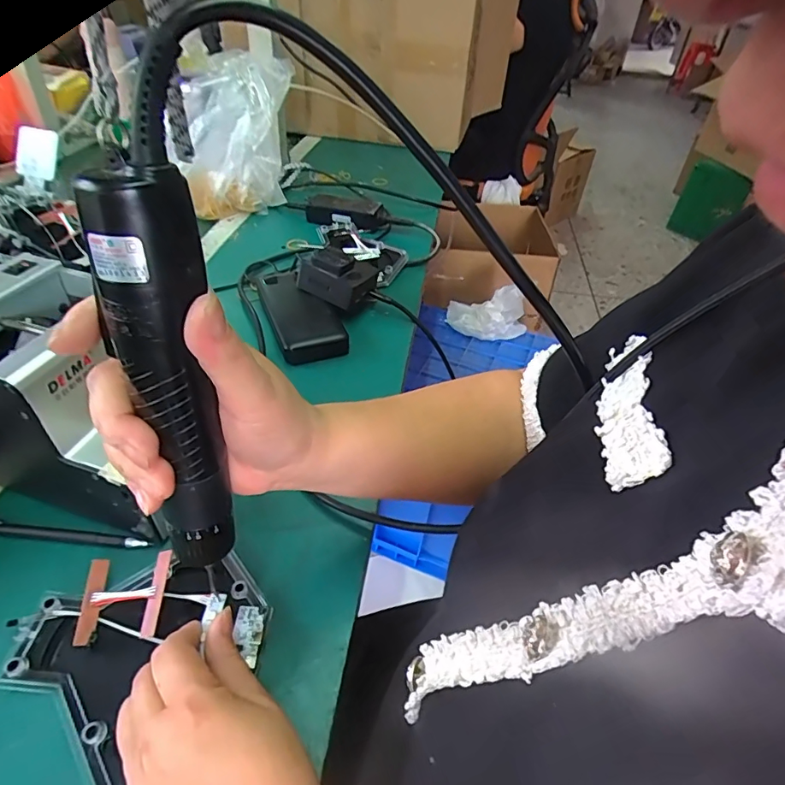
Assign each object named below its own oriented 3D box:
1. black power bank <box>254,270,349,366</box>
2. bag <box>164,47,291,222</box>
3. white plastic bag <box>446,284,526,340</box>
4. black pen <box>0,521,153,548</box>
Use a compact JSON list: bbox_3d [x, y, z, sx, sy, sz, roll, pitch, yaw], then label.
[{"bbox_3d":[-0.114,-0.101,0.589,0.073,0.024,0.176,-15,45,-19],"label":"black power bank"},{"bbox_3d":[-0.263,-0.439,0.829,0.153,0.172,0.239,0,42,-4],"label":"bag"},{"bbox_3d":[0.246,-0.203,1.251,0.200,0.125,0.096,6,42,3],"label":"white plastic bag"},{"bbox_3d":[-0.266,0.108,0.371,0.162,0.007,0.011,5,42,2],"label":"black pen"}]

